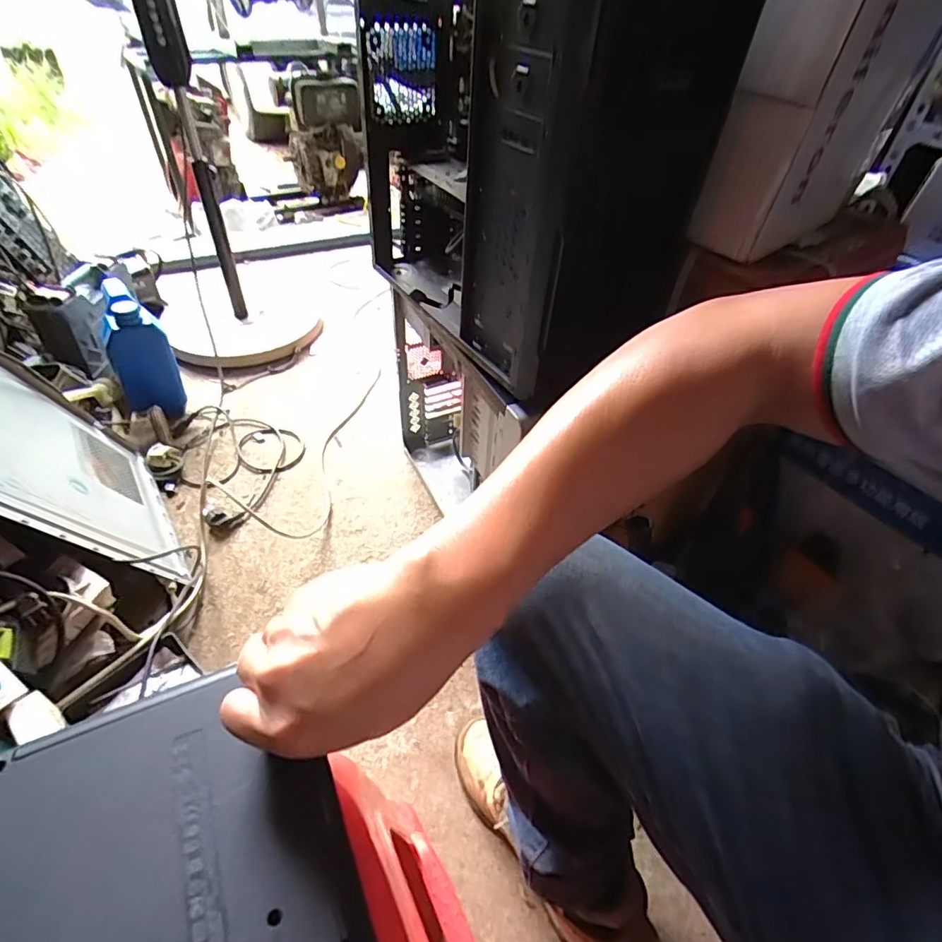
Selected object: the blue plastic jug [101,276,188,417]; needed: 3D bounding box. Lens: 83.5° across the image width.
[{"bbox_3d":[-0.608,-0.204,0.976,0.100,0.256,0.083,-27,52,-29],"label":"blue plastic jug"}]

